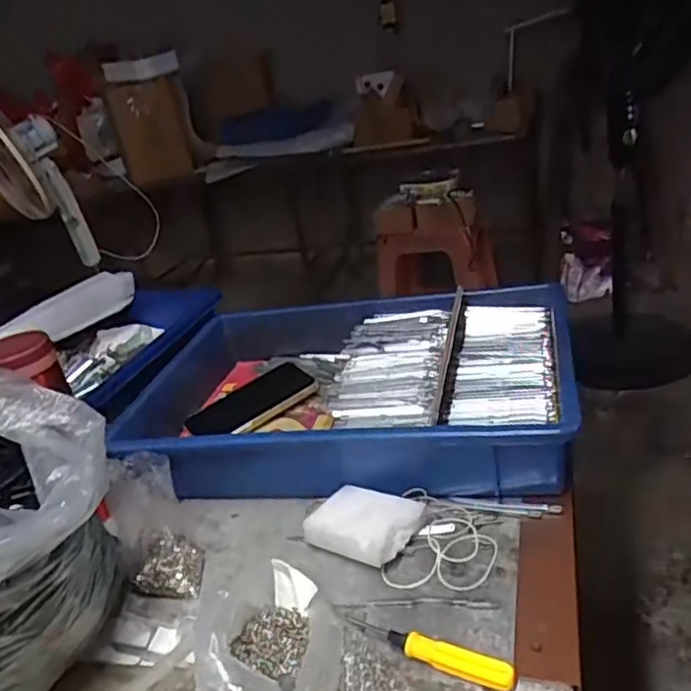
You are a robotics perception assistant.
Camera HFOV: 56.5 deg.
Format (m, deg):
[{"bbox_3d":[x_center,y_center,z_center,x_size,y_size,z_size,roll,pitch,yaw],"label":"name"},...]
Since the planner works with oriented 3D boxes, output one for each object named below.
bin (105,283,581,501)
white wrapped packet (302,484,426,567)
[{"bbox_3d":[-0.004,0.043,0.671,0.446,0.108,0.283,-3,27,17],"label":"bin"},{"bbox_3d":[0.014,0.143,0.524,0.084,0.029,0.061,9,33,37],"label":"white wrapped packet"}]

